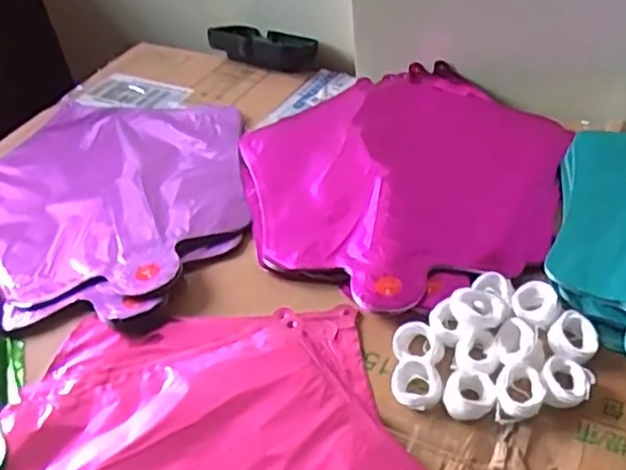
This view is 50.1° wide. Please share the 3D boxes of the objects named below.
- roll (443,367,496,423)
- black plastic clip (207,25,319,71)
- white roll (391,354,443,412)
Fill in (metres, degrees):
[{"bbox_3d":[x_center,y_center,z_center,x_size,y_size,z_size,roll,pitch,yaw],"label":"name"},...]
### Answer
[{"bbox_3d":[0.081,0.081,0.343,0.024,0.009,0.027,10,45,18],"label":"roll"},{"bbox_3d":[-0.050,-0.187,0.646,0.107,0.025,0.057,24,51,30],"label":"black plastic clip"},{"bbox_3d":[0.055,0.078,0.351,0.026,0.009,0.027,-4,43,4],"label":"white roll"}]

